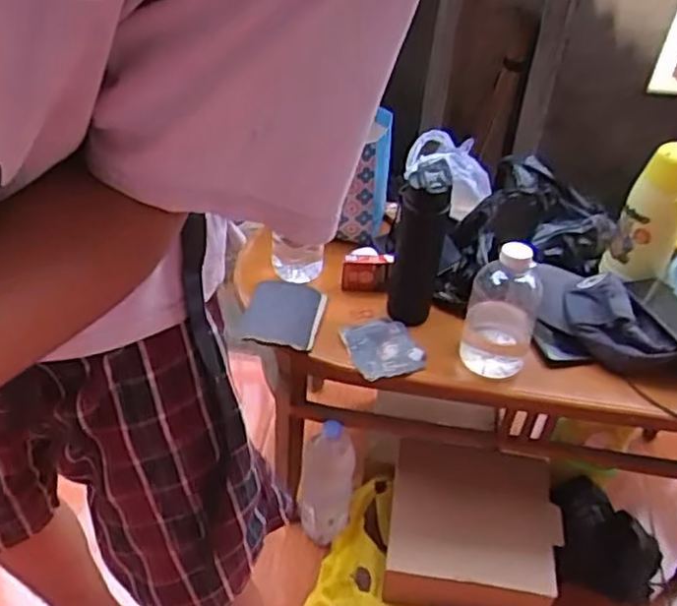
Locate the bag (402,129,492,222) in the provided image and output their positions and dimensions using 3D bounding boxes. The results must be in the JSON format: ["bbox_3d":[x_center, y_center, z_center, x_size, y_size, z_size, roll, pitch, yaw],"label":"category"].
[{"bbox_3d":[0.193,-0.225,1.246,0.140,0.085,0.180,17,42,14],"label":"bag"}]

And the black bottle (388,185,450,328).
[{"bbox_3d":[0.115,-0.072,1.070,0.072,0.220,0.074,9,41,6],"label":"black bottle"}]

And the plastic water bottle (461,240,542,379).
[{"bbox_3d":[0.231,0.005,1.006,0.096,0.196,0.085,17,42,14],"label":"plastic water bottle"}]

